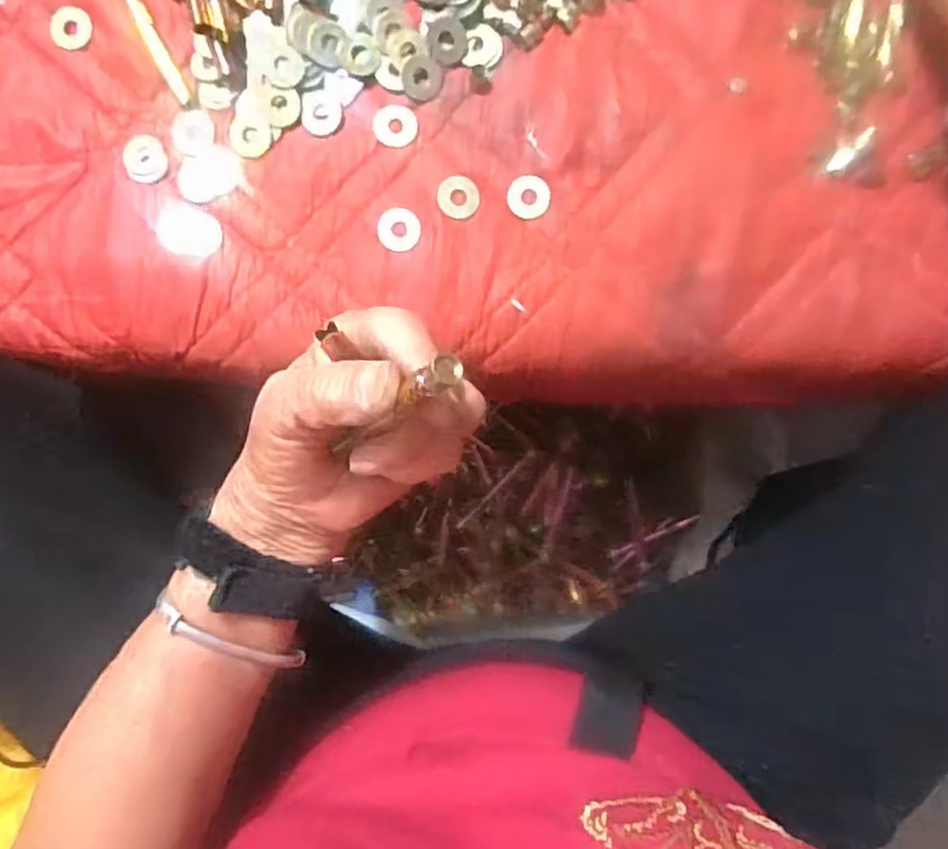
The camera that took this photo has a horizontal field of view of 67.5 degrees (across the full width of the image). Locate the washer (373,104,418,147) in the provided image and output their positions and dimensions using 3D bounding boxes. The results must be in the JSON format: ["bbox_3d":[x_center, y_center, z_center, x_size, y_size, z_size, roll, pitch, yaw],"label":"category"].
[{"bbox_3d":[-0.041,-0.157,0.371,0.023,0.004,0.021,0,92,2],"label":"washer"}]

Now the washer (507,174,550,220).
[{"bbox_3d":[0.029,-0.119,0.370,0.022,0.004,0.022,0,92,2],"label":"washer"}]

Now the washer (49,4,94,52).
[{"bbox_3d":[-0.214,-0.210,0.374,0.021,0.004,0.023,0,92,2],"label":"washer"}]

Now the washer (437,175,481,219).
[{"bbox_3d":[-0.008,-0.119,0.371,0.022,0.004,0.022,0,92,2],"label":"washer"}]

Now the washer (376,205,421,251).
[{"bbox_3d":[-0.039,-0.102,0.373,0.022,0.004,0.023,0,87,-2],"label":"washer"}]

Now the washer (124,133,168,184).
[{"bbox_3d":[-0.175,-0.142,0.377,0.022,0.004,0.025,-13,92,2],"label":"washer"}]

